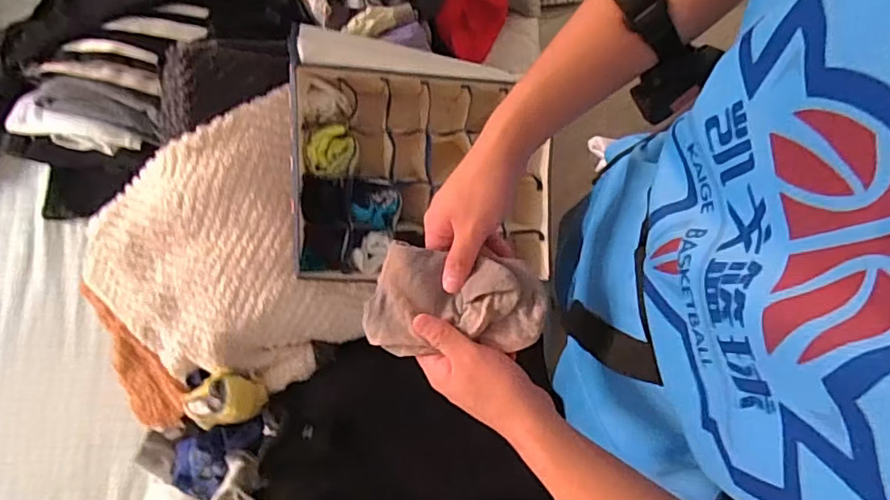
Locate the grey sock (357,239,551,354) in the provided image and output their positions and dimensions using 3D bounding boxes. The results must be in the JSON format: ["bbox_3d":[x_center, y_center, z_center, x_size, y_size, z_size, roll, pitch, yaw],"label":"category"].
[{"bbox_3d":[0.005,0.040,0.462,0.150,0.031,0.085,-1,78,15],"label":"grey sock"}]

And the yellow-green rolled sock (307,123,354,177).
[{"bbox_3d":[-0.134,-0.119,0.667,0.046,0.039,0.054,10,78,1],"label":"yellow-green rolled sock"}]

